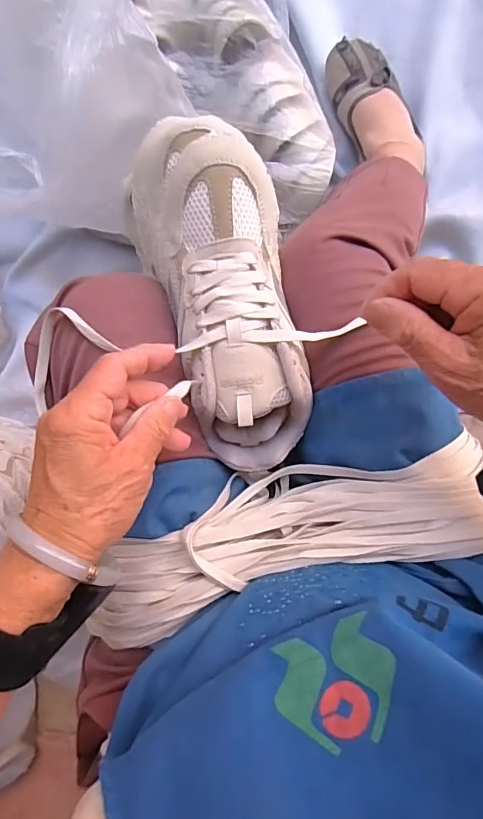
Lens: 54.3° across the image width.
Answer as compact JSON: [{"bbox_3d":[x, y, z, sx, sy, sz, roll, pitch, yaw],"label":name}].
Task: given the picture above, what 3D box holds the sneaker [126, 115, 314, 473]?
[{"bbox_3d":[-0.014,-0.081,0.357,0.105,0.085,0.257,-16,94,3],"label":"sneaker"}]

